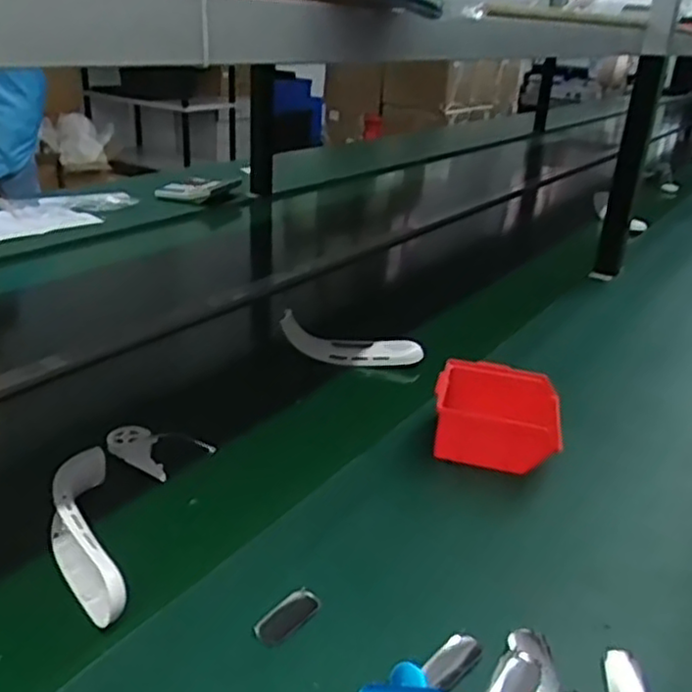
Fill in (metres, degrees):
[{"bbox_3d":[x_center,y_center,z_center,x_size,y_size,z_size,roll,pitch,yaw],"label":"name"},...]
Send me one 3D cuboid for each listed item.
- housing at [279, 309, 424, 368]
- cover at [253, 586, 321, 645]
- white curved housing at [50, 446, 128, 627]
[{"bbox_3d":[0.009,-0.007,0.987,0.193,0.069,0.030,5,23,4],"label":"housing"},{"bbox_3d":[-0.046,0.211,0.553,0.025,0.008,0.060,21,29,34],"label":"cover"},{"bbox_3d":[-0.226,0.159,0.607,0.051,0.062,0.193,-6,25,-22],"label":"white curved housing"}]

